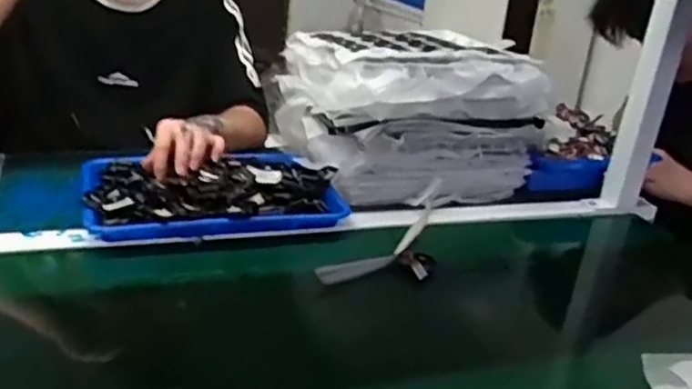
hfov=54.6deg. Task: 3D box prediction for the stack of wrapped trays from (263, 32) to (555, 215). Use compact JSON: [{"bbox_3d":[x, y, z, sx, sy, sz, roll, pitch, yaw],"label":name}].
[{"bbox_3d":[0.086,-0.121,0.951,0.300,0.180,0.268,-2,24,-21],"label":"stack of wrapped trays"}]

